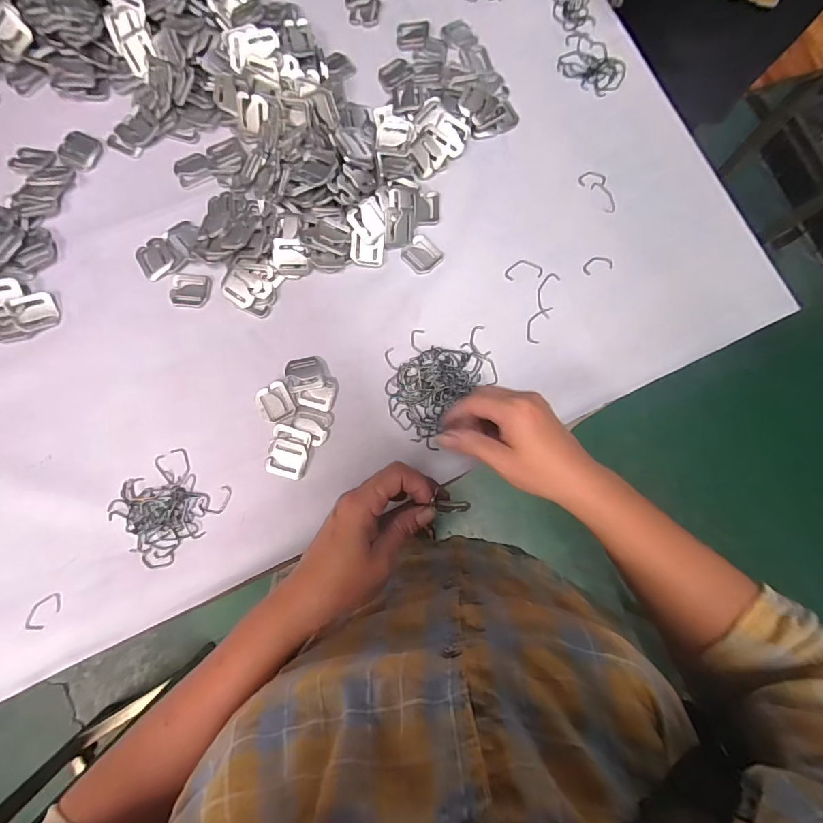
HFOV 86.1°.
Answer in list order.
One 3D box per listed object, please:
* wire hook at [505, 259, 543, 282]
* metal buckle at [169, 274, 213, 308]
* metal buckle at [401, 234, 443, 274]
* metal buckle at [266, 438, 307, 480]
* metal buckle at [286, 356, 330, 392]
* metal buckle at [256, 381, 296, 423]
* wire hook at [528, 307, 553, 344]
[{"bbox_3d":[0.124,-0.158,0.489,0.042,0.004,0.023,-8,82,-5],"label":"wire hook"},{"bbox_3d":[-0.232,-0.127,0.462,0.041,0.004,0.034,3,81,-3],"label":"metal buckle"},{"bbox_3d":[0.013,-0.172,0.482,0.038,0.004,0.038,39,81,3],"label":"metal buckle"},{"bbox_3d":[-0.125,0.048,0.439,0.038,0.007,0.036,12,81,-1],"label":"metal buckle"},{"bbox_3d":[-0.108,-0.039,0.455,0.042,0.004,0.035,-11,82,-5],"label":"metal buckle"},{"bbox_3d":[-0.138,-0.009,0.447,0.033,0.004,0.038,-27,84,-7],"label":"metal buckle"},{"bbox_3d":[0.137,-0.096,0.476,0.019,0.004,0.046,24,81,1],"label":"wire hook"}]

